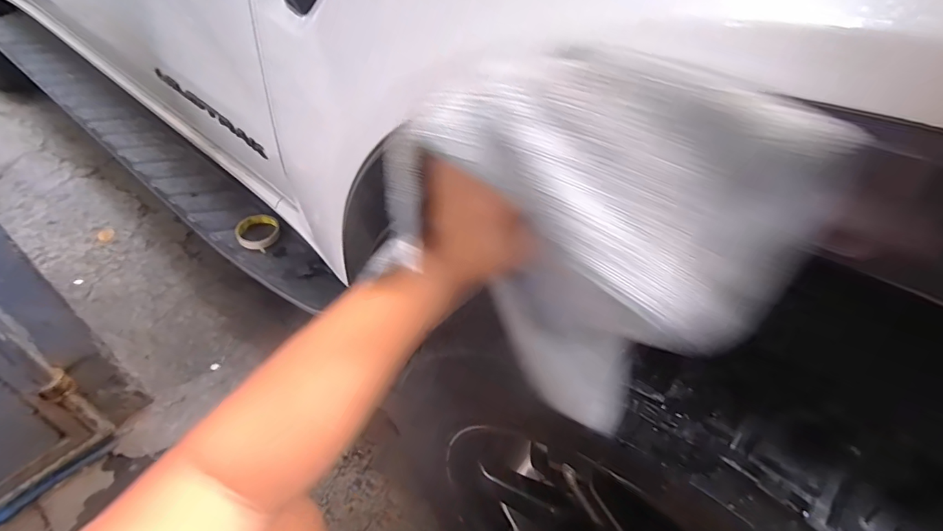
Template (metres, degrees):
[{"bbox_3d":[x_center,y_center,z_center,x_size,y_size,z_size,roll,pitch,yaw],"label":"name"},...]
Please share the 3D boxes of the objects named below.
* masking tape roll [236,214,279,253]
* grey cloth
[{"bbox_3d":[-0.456,-0.068,0.979,0.087,0.036,0.102,-25,50,-26],"label":"masking tape roll"},{"bbox_3d":[0.048,-0.007,0.297,0.240,0.230,0.069,27,49,23],"label":"grey cloth"}]

